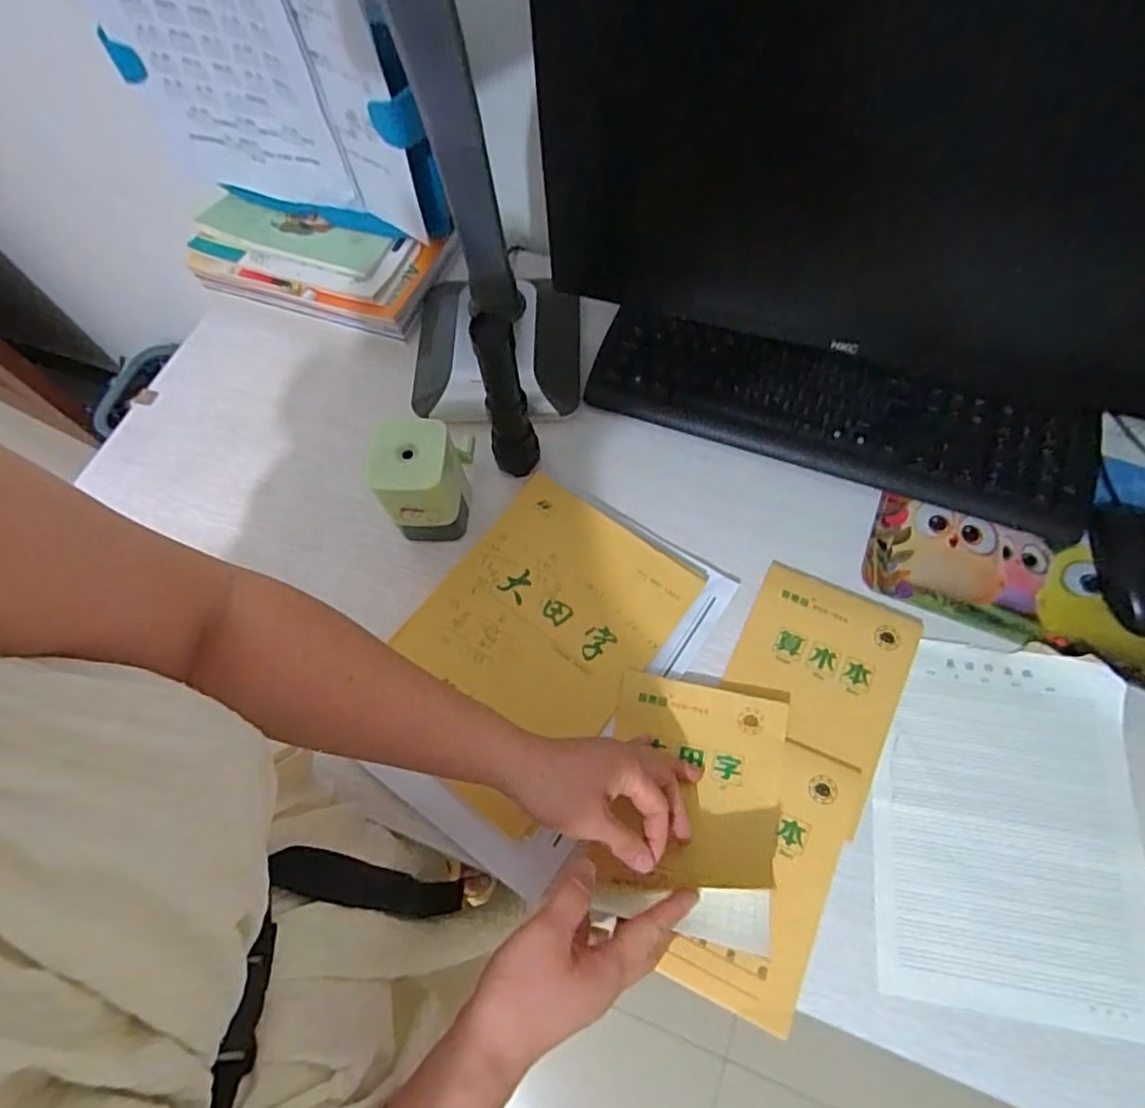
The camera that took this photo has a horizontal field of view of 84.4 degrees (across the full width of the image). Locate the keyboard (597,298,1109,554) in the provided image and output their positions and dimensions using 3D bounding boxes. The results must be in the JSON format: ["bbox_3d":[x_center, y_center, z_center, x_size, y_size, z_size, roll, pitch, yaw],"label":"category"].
[{"bbox_3d":[0.241,-0.133,0.593,0.456,0.041,0.114,19,69,10],"label":"keyboard"}]

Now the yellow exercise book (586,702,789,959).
[{"bbox_3d":[0.096,0.182,0.454,0.115,0.057,0.162,9,68,7],"label":"yellow exercise book"}]

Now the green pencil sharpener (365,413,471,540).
[{"bbox_3d":[-0.128,-0.067,0.544,0.075,0.102,0.087,-4,67,1],"label":"green pencil sharpener"}]

